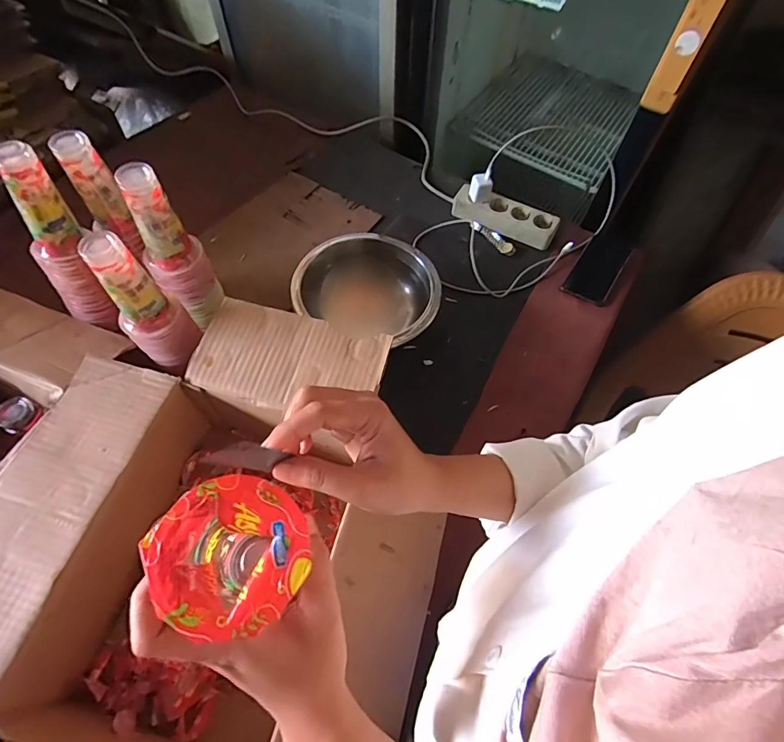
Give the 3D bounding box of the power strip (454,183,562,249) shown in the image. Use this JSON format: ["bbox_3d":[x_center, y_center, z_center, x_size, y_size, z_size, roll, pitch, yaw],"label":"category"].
[{"bbox_3d":[0.213,-0.295,0.847,0.199,0.038,0.058,23,61,9],"label":"power strip"}]

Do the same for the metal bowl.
[{"bbox_3d":[-0.033,-0.125,0.705,0.202,0.082,0.189,2,60,-3],"label":"metal bowl"}]

